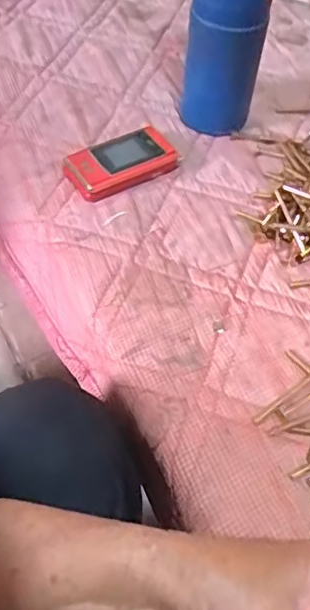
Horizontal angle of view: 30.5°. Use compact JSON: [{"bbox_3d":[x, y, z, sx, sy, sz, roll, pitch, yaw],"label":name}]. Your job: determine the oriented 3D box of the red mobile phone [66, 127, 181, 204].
[{"bbox_3d":[-0.031,-0.141,0.555,0.112,0.021,0.055,-28,59,-21],"label":"red mobile phone"}]

